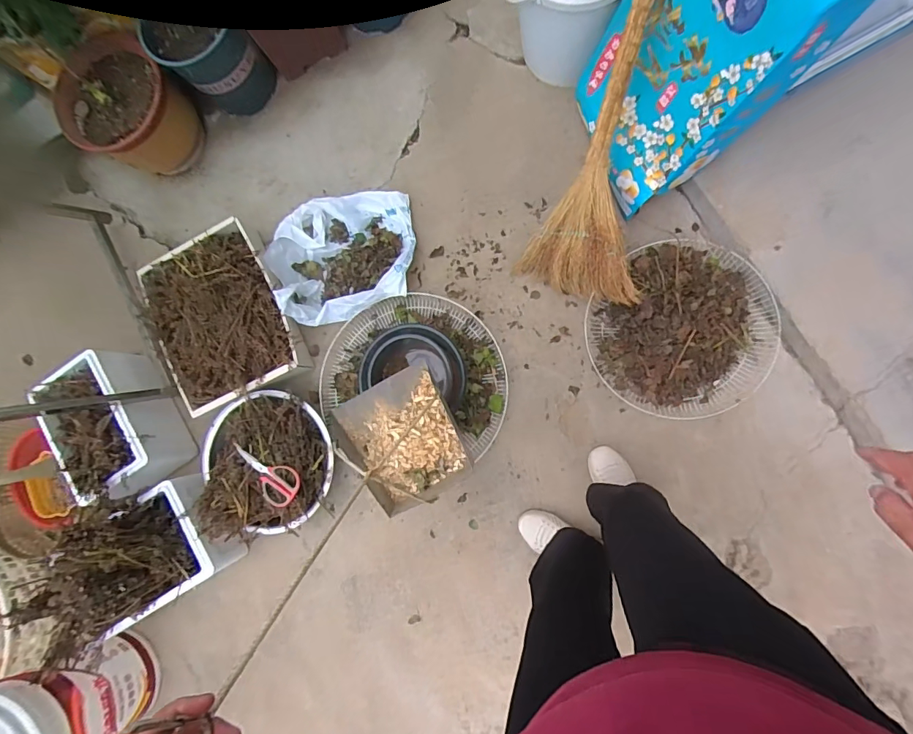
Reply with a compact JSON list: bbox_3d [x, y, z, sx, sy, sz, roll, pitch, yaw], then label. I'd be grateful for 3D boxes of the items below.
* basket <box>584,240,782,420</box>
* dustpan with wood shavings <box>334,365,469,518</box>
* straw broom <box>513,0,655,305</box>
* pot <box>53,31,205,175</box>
[{"bbox_3d":[0.531,-0.086,1.100,0.402,0.058,0.409,-1,87,9],"label":"basket"},{"bbox_3d":[-0.113,0.160,0.988,0.244,0.083,0.267,-29,86,4],"label":"dustpan with wood shavings"},{"bbox_3d":[0.310,-0.471,0.999,0.272,0.113,0.638,10,120,10],"label":"straw broom"},{"bbox_3d":[-0.890,-0.703,1.273,0.310,0.252,0.284,0,88,6],"label":"pot"}]

